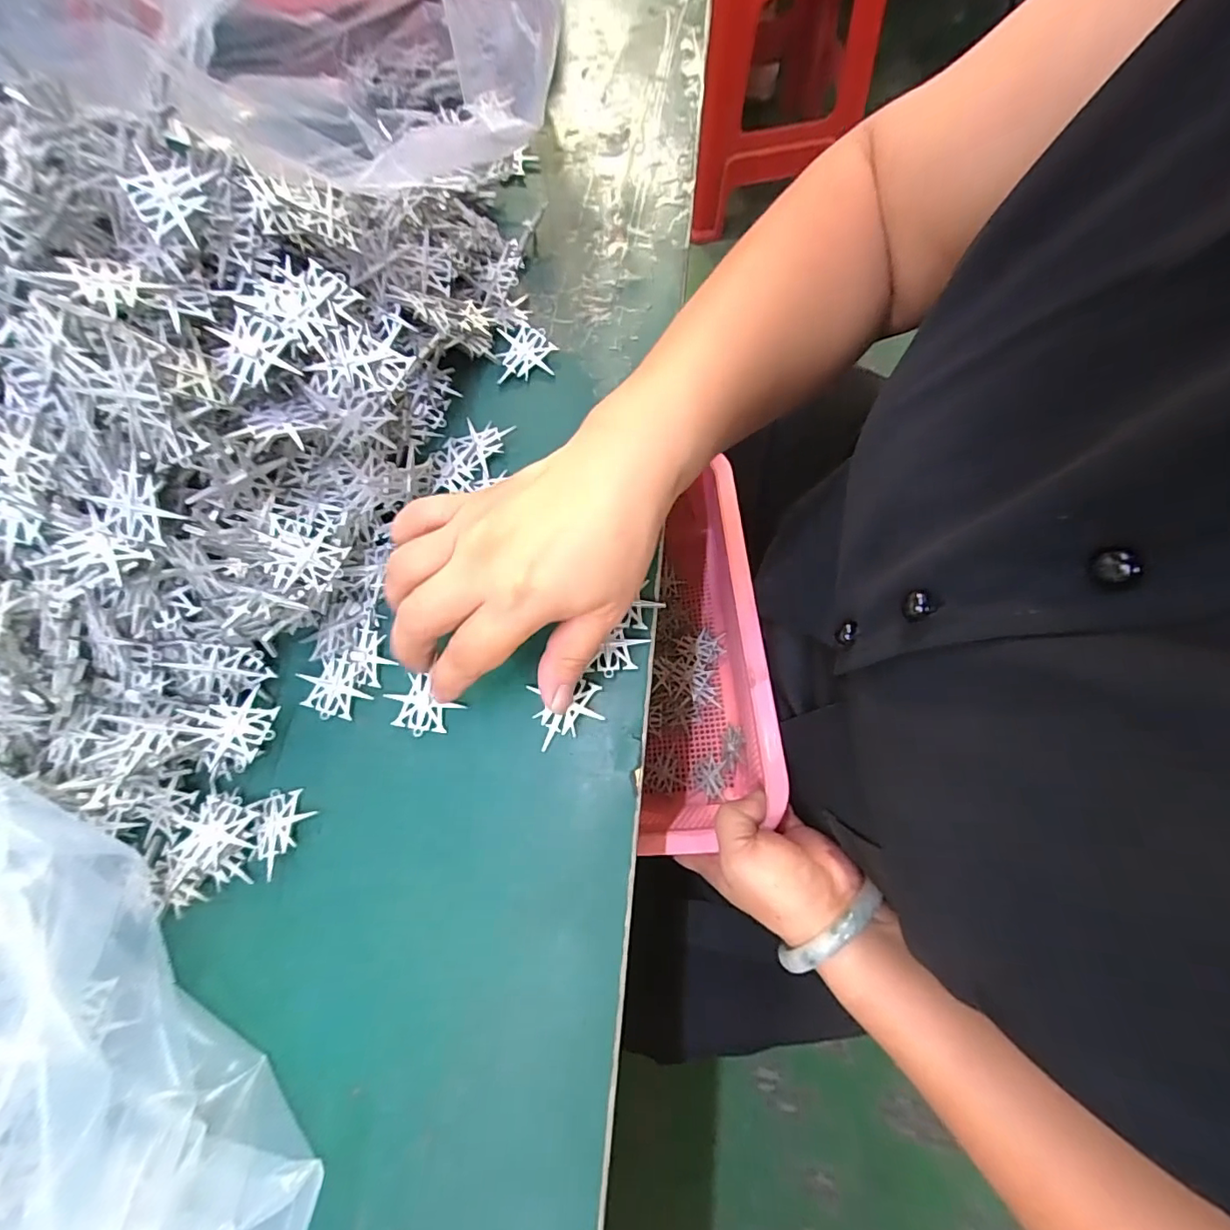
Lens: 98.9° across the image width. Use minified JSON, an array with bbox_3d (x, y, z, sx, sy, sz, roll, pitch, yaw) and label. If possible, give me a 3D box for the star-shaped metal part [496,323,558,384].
[{"bbox_3d":[-0.053,-0.158,0.316,0.034,0.004,0.031,-4,90,2],"label":"star-shaped metal part"}]

